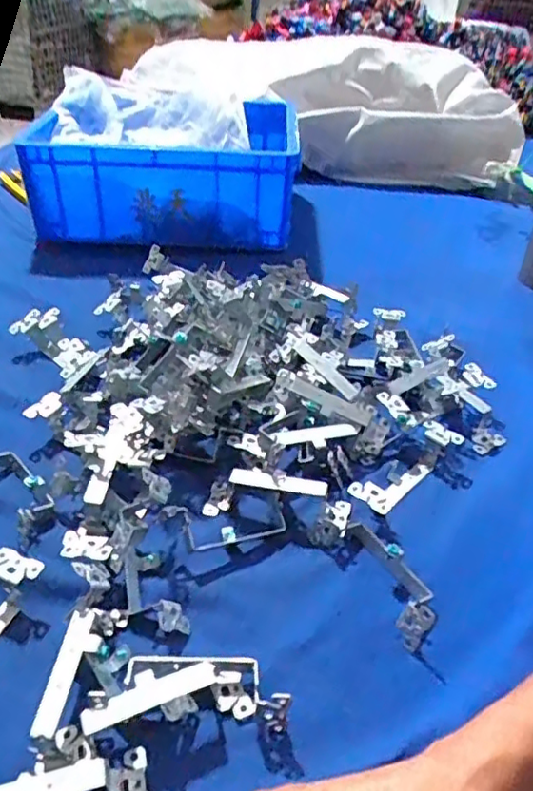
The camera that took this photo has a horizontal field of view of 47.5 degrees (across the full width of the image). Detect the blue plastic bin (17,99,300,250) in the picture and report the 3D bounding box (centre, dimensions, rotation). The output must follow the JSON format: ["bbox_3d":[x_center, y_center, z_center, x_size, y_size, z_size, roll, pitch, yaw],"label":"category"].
[{"bbox_3d":[-0.126,-0.317,0.830,0.325,0.116,0.252,2,39,-2],"label":"blue plastic bin"}]

